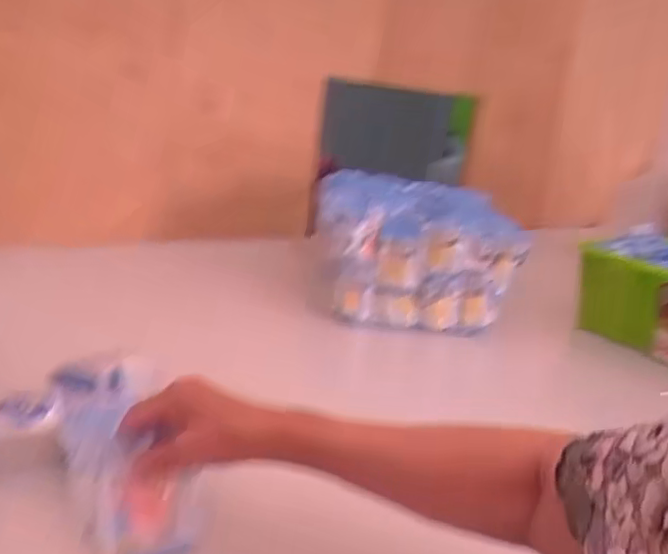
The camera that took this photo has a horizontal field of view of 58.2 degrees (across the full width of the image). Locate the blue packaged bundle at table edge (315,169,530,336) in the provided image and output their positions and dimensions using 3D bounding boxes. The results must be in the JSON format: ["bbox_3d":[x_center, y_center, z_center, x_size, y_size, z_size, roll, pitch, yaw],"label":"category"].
[{"bbox_3d":[0.136,-0.054,1.147,0.330,0.196,0.374,5,17,-5],"label":"blue packaged bundle at table edge"}]

